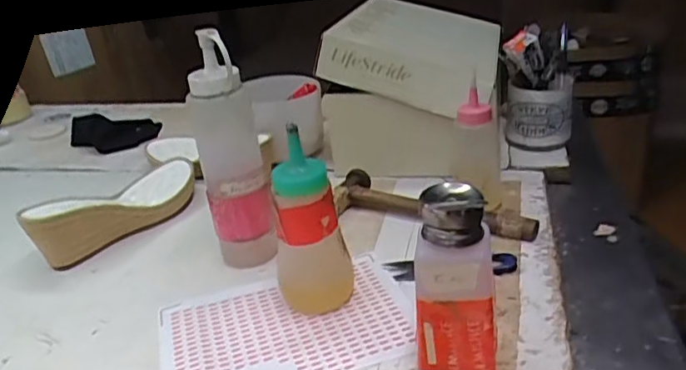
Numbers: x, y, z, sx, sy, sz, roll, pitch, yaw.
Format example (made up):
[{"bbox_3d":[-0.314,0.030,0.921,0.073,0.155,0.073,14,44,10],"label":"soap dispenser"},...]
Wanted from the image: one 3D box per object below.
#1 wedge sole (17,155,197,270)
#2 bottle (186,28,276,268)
[{"bbox_3d":[-0.245,0.017,0.671,0.088,0.067,0.224,3,26,19],"label":"wedge sole"},{"bbox_3d":[-0.103,-0.022,0.544,0.055,0.224,0.044,-12,26,-12],"label":"bottle"}]

